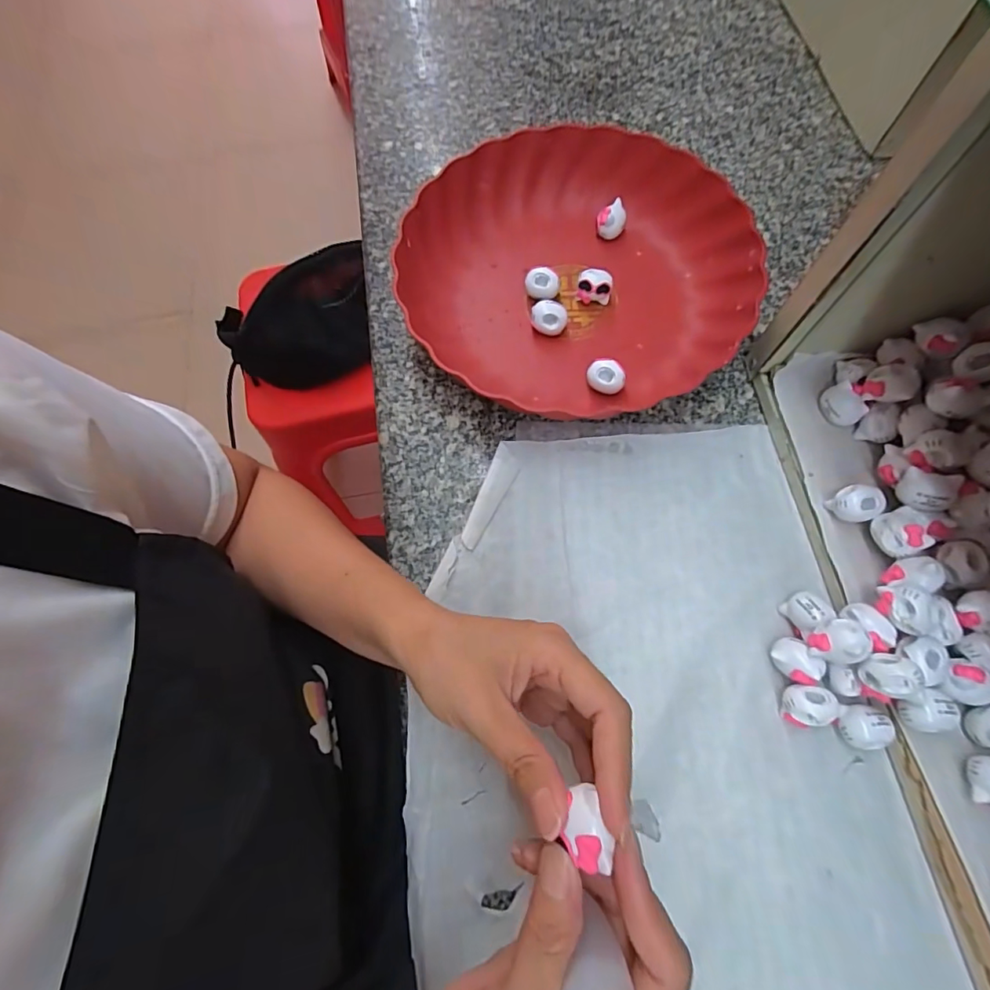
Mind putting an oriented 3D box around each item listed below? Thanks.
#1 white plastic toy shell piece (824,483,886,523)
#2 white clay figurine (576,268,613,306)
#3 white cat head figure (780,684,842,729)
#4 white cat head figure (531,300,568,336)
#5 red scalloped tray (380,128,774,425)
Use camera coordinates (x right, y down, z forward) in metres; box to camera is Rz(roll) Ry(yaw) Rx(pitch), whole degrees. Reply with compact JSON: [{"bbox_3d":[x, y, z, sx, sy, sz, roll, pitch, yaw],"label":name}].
[{"bbox_3d":[0.206,0.006,0.278,0.021,0.018,0.021,-1,70,2],"label":"white plastic toy shell piece"},{"bbox_3d":[0.073,-0.152,0.360,0.024,0.029,0.011,6,70,5],"label":"white clay figurine"},{"bbox_3d":[0.166,0.113,0.260,0.025,0.021,0.022,-7,69,0],"label":"white cat head figure"},{"bbox_3d":[0.039,-0.128,0.354,0.025,0.020,0.019,3,70,4],"label":"white cat head figure"},{"bbox_3d":[0.061,-0.164,0.356,0.242,0.047,0.226,28,73,12],"label":"red scalloped tray"}]

